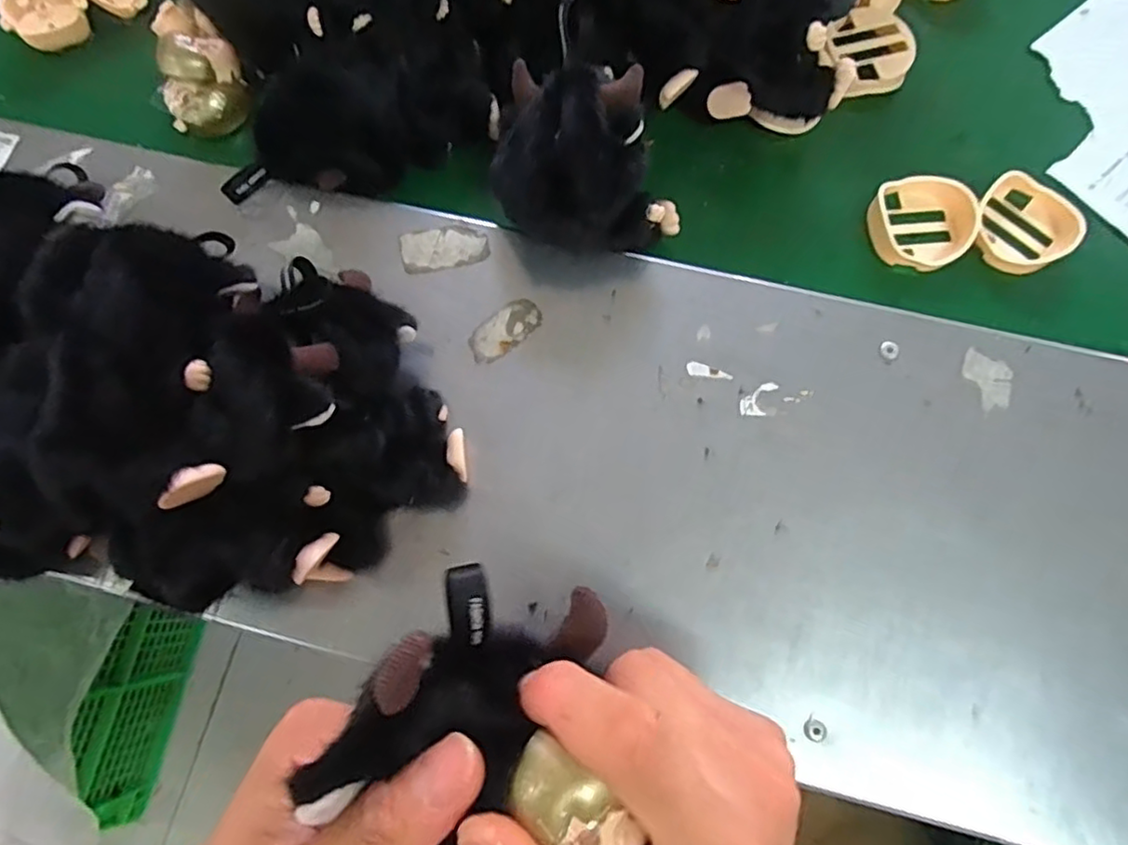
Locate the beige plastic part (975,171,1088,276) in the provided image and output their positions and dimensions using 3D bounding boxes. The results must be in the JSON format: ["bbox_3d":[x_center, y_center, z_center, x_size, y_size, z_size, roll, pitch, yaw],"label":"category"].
[{"bbox_3d":[0.267,-0.117,0.369,0.056,0.018,0.055,0,74,1],"label":"beige plastic part"}]

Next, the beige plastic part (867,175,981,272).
[{"bbox_3d":[0.208,-0.117,0.371,0.054,0.019,0.051,19,76,6],"label":"beige plastic part"}]

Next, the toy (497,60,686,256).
[{"bbox_3d":[0.014,-0.135,0.336,0.095,0.064,0.082,4,74,2],"label":"toy"}]

